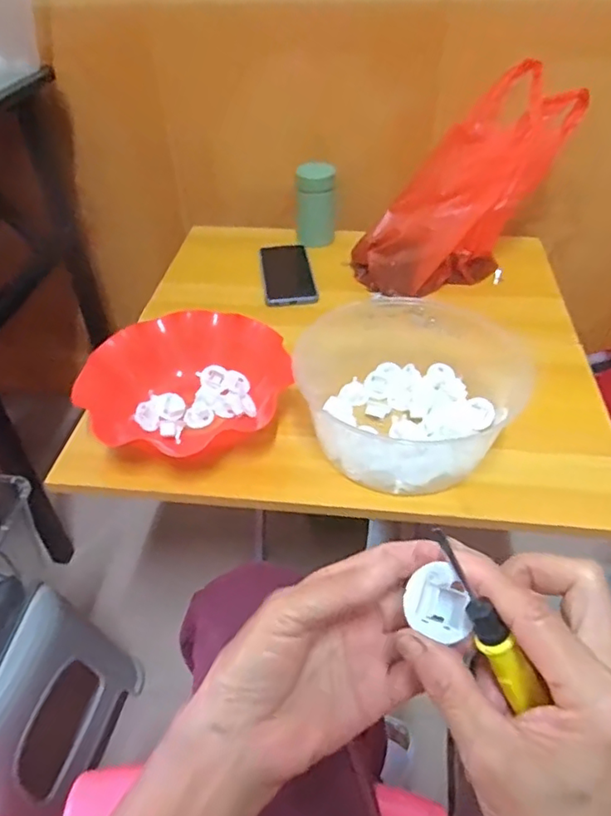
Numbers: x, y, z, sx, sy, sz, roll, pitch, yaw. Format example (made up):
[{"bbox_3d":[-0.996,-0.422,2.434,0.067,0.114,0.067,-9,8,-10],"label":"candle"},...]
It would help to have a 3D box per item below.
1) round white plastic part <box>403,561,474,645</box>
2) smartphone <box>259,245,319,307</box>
[{"bbox_3d":[0.057,0.085,0.249,0.026,0.012,0.030,-19,85,-9],"label":"round white plastic part"},{"bbox_3d":[-0.028,-0.205,0.873,0.075,0.008,0.152,-3,47,-7],"label":"smartphone"}]

